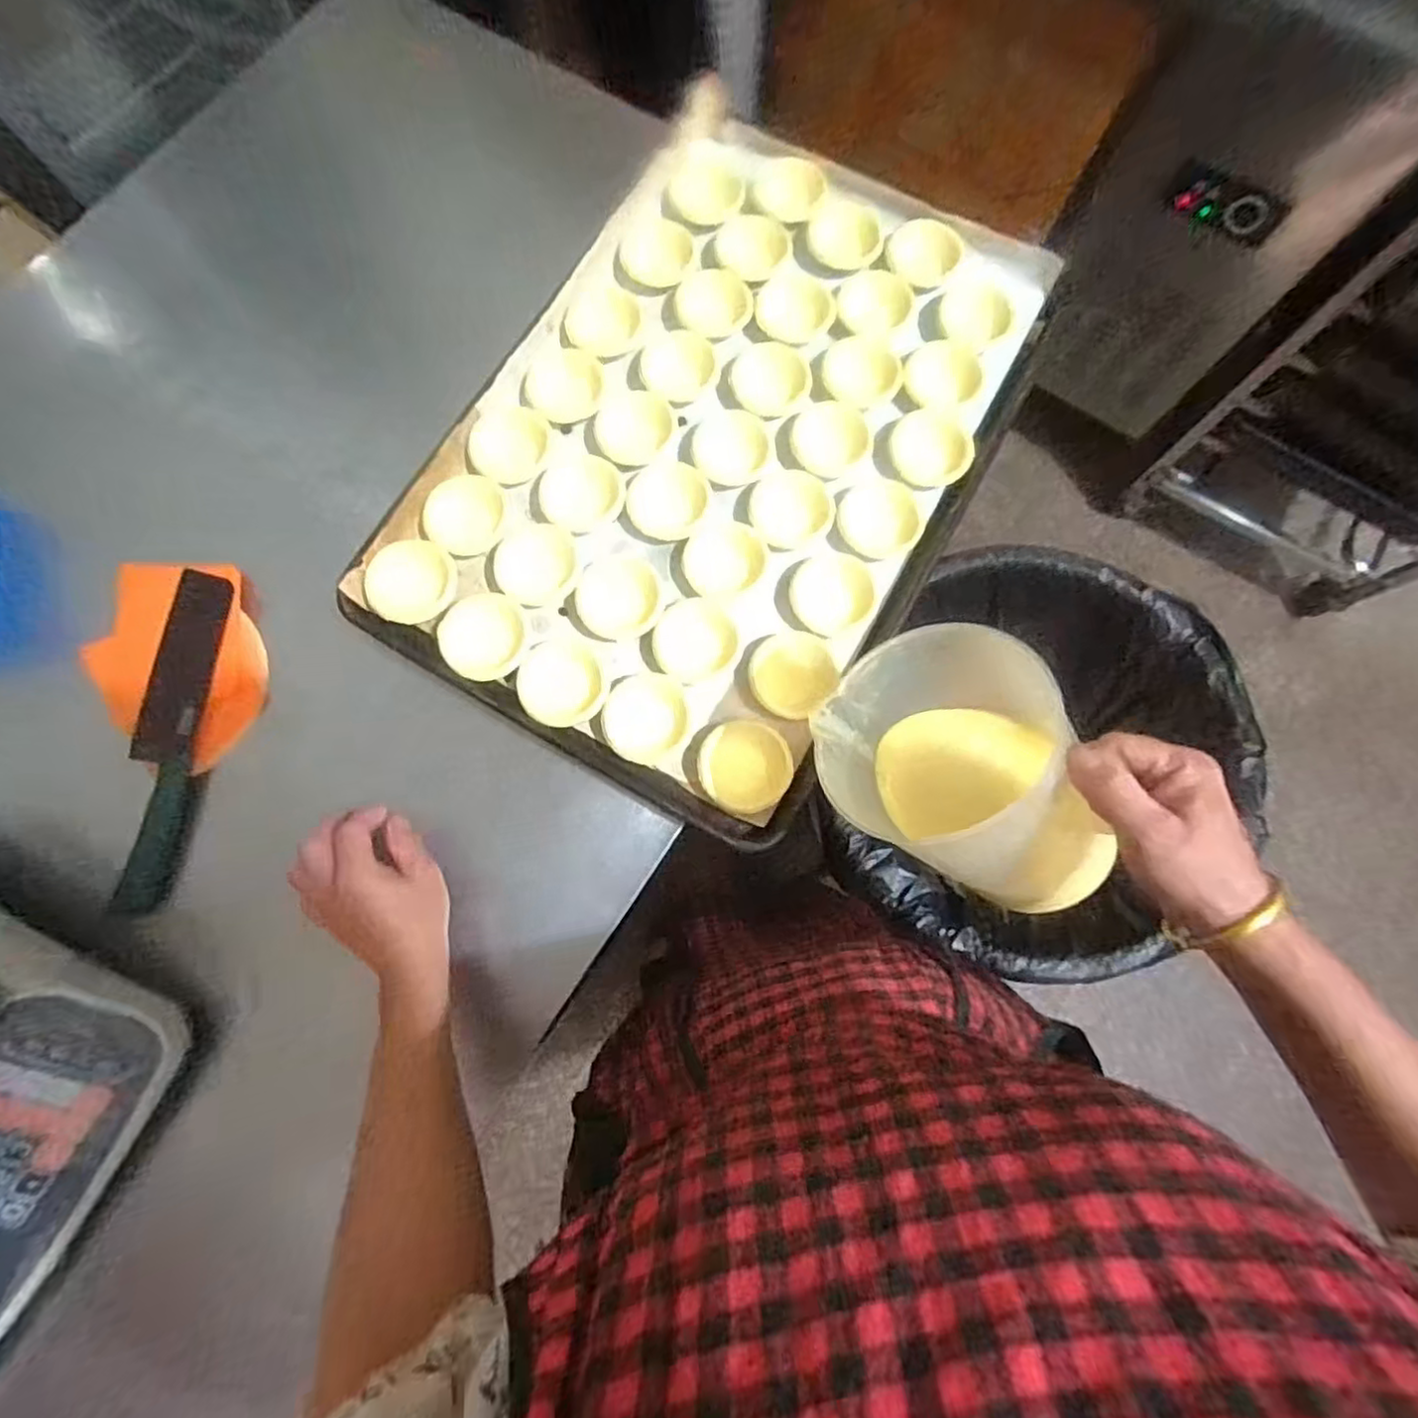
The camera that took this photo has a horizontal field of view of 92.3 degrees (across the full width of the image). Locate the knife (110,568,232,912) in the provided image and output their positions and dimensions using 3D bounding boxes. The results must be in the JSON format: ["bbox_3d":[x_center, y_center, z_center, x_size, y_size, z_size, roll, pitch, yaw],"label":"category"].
[{"bbox_3d":[-0.419,0.021,0.528,0.048,0.024,0.258,8,77,1],"label":"knife"}]

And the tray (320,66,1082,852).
[{"bbox_3d":[0.014,-0.242,0.587,0.392,0.032,0.596,29,78,6],"label":"tray"}]

